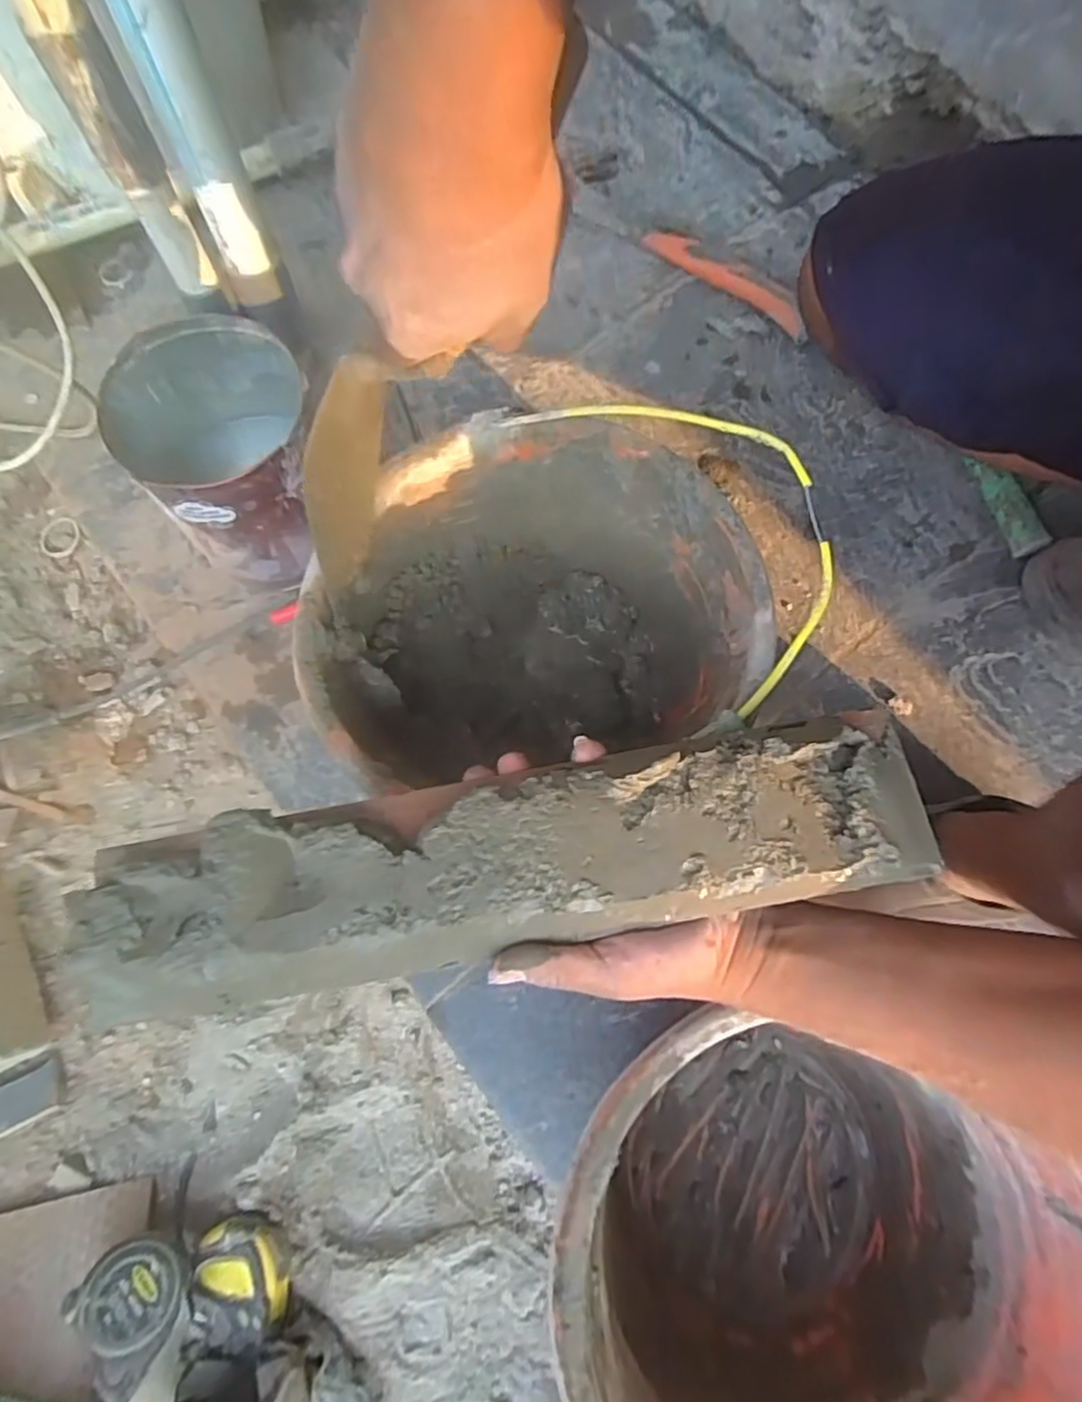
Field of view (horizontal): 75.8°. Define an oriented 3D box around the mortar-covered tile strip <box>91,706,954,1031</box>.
[{"bbox_3d":[-0.016,0.073,0.324,0.390,0.022,0.081,-10,74,-1],"label":"mortar-covered tile strip"}]

